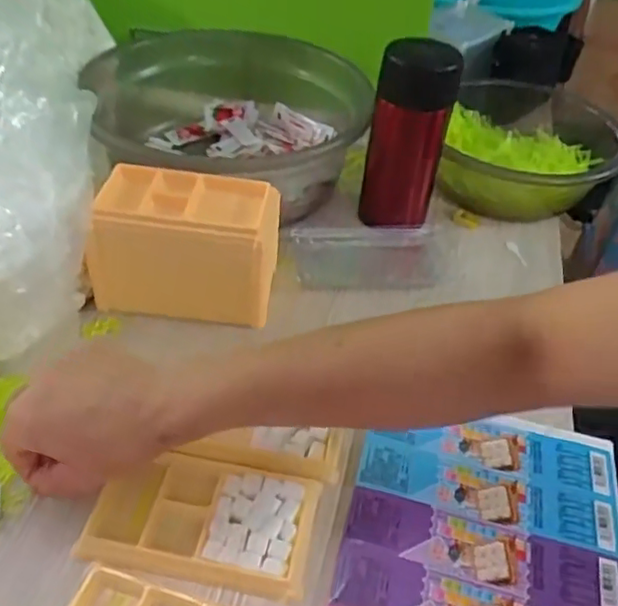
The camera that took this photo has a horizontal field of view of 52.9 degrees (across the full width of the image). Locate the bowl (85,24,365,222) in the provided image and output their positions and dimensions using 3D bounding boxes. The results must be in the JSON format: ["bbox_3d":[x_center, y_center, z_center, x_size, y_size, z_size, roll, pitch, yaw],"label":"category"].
[{"bbox_3d":[-0.086,-0.192,0.652,0.283,0.097,0.301,3,42,-3],"label":"bowl"}]

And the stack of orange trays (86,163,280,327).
[{"bbox_3d":[-0.095,-0.045,0.500,0.145,0.096,0.089,9,42,4],"label":"stack of orange trays"}]

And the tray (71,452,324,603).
[{"bbox_3d":[-0.062,0.129,0.383,0.130,0.013,0.078,9,42,4],"label":"tray"}]

